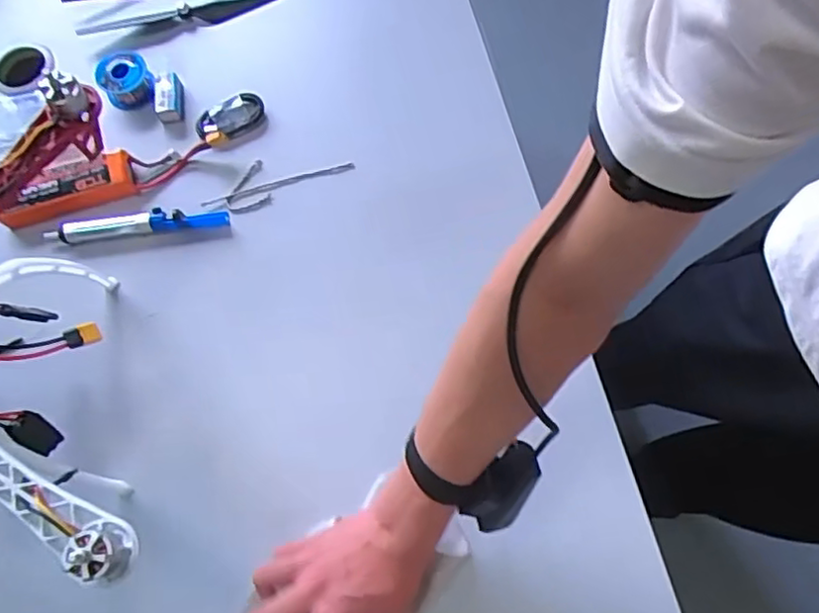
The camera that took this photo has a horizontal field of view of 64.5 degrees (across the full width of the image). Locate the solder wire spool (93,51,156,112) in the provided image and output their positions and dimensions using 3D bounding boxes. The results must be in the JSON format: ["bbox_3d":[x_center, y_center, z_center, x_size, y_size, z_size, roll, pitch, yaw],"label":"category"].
[{"bbox_3d":[-0.311,-0.249,0.709,0.053,0.031,0.055,-1,71,3],"label":"solder wire spool"}]

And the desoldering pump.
[{"bbox_3d":[-0.276,-0.085,0.658,0.177,0.017,0.025,-7,71,1],"label":"desoldering pump"}]

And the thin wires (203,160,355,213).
[{"bbox_3d":[-0.142,-0.136,0.688,0.157,0.007,0.047,-27,71,-6],"label":"thin wires"}]

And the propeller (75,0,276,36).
[{"bbox_3d":[-0.264,-0.347,0.765,0.240,0.012,0.036,-17,71,-3],"label":"propeller"}]

